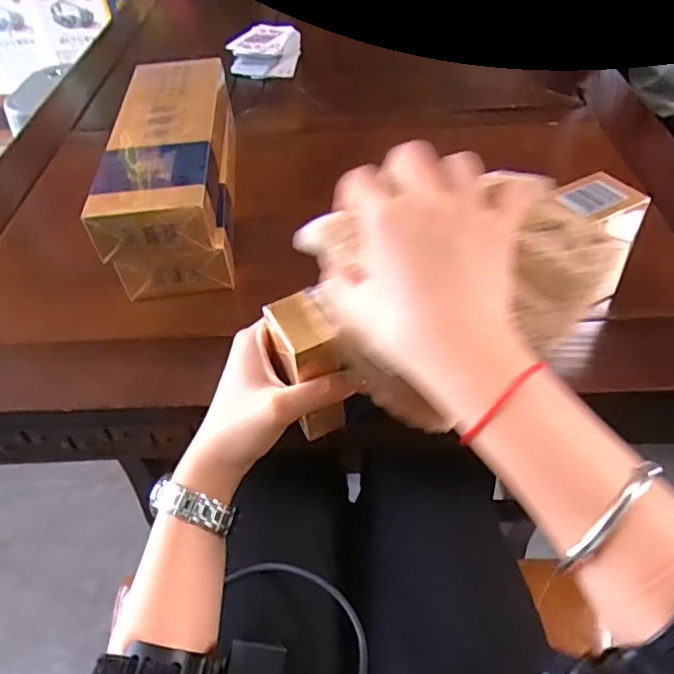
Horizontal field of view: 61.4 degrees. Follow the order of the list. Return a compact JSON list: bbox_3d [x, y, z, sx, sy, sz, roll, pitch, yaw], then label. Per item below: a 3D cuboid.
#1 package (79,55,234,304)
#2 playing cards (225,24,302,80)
[{"bbox_3d":[-0.147,-0.154,0.520,0.091,0.091,0.254,-7,47,-2],"label":"package"},{"bbox_3d":[-0.094,-0.388,0.770,0.080,0.043,0.087,6,48,10],"label":"playing cards"}]

